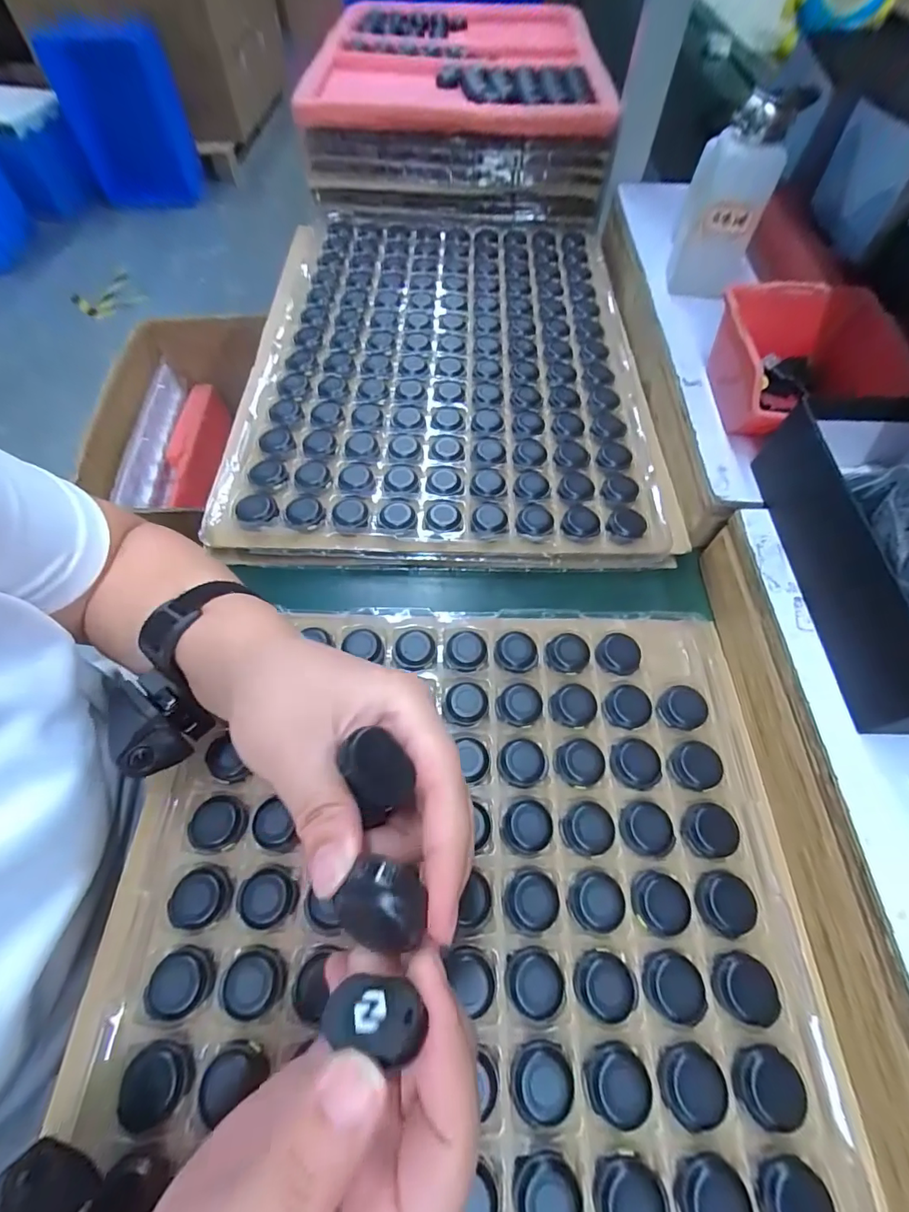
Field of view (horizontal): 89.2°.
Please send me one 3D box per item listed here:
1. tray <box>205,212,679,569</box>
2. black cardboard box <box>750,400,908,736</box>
[{"bbox_3d":[-0.008,-0.255,0.473,0.379,0.026,0.489,1,63,0],"label":"tray"},{"bbox_3d":[0.263,-0.034,0.274,0.108,0.058,0.208,5,62,2],"label":"black cardboard box"}]

